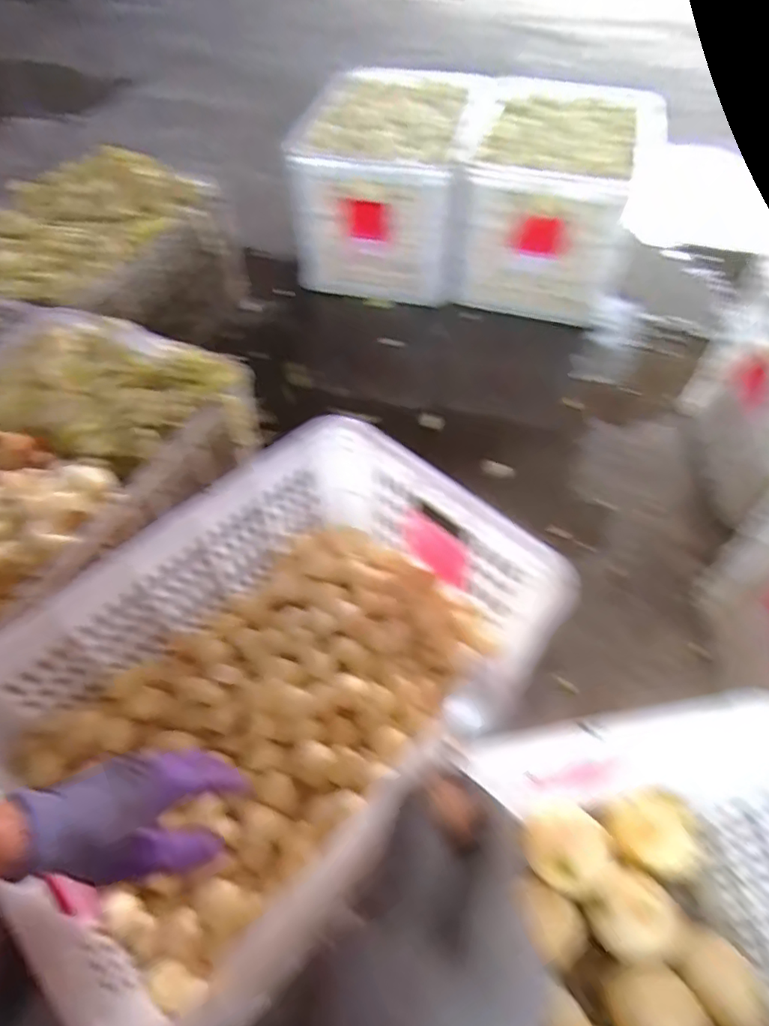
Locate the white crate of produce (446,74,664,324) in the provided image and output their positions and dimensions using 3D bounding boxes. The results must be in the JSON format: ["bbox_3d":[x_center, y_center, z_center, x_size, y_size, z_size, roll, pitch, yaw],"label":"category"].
[{"bbox_3d":[0.399,-0.740,1.389,0.364,0.306,0.540,15,55,11],"label":"white crate of produce"}]

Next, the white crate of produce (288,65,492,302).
[{"bbox_3d":[0.030,-0.816,1.440,0.376,0.301,0.557,9,54,7],"label":"white crate of produce"}]

